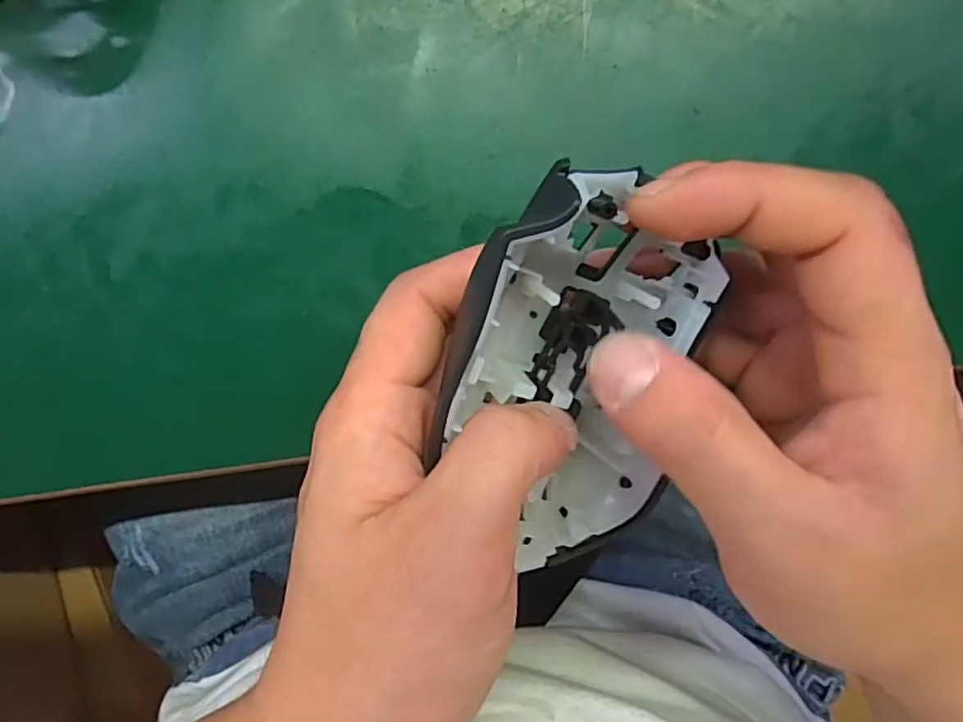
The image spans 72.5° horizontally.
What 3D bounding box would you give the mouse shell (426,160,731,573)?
[{"bbox_3d":[0.025,0.007,0.186,0.069,0.042,0.113,10,97,-4],"label":"mouse shell"}]

